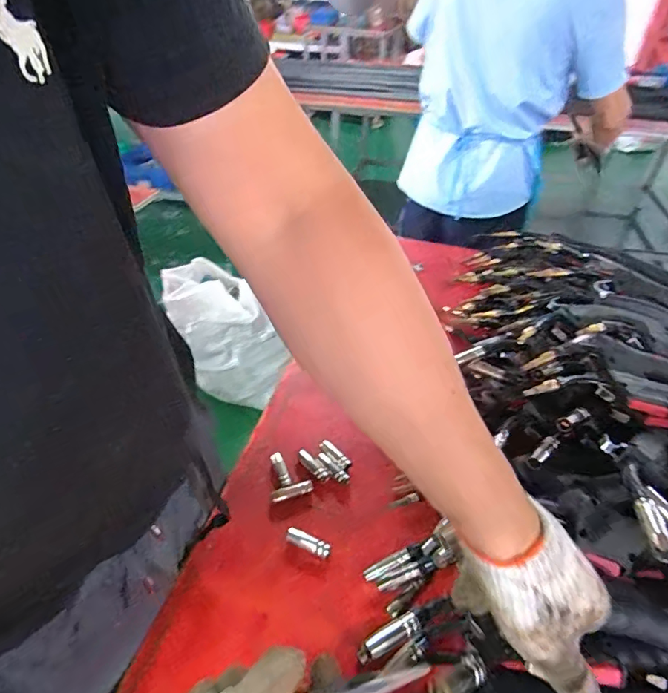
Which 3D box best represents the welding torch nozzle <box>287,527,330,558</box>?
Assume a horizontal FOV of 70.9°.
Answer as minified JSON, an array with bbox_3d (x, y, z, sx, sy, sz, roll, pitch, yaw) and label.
[{"bbox_3d":[-0.031,0.231,0.550,0.053,0.018,0.014,14,40,13],"label":"welding torch nozzle"}]

